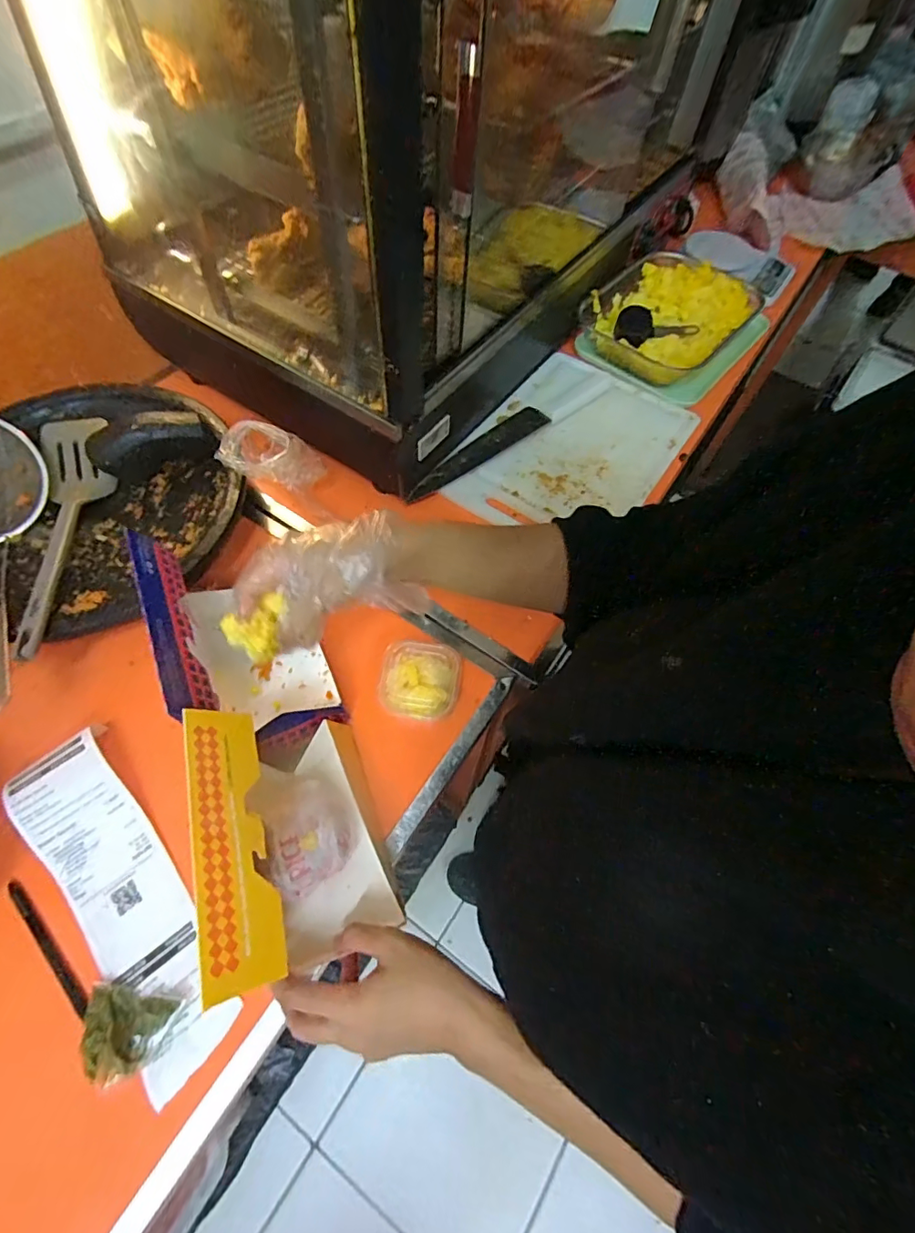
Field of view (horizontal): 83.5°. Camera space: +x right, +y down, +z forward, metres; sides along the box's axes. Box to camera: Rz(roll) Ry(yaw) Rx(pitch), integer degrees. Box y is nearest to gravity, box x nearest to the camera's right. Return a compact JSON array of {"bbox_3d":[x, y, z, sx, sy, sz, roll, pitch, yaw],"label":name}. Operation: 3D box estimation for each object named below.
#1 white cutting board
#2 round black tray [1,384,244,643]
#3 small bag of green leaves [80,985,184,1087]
[{"bbox_3d":[0.155,-0.228,0.692,0.231,0.014,0.331,36,67,9],"label":"white cutting board"},{"bbox_3d":[-0.398,-0.127,0.557,0.302,0.062,0.322,1,61,-2],"label":"round black tray"},{"bbox_3d":[-0.248,0.308,0.382,0.065,0.033,0.053,2,61,-2],"label":"small bag of green leaves"}]

